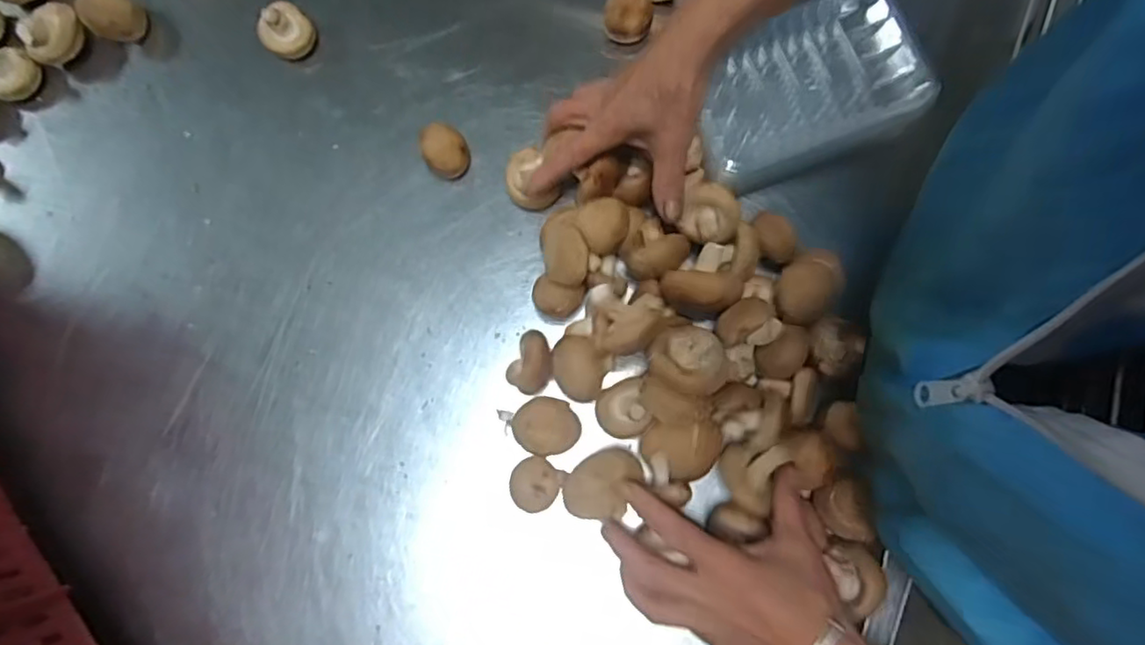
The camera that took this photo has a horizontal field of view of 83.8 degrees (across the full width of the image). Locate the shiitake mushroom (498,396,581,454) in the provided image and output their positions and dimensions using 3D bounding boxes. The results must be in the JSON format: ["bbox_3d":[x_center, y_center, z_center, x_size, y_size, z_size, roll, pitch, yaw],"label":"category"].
[{"bbox_3d":[-0.023,0.078,0.486,0.048,0.032,0.049,0,80,1],"label":"shiitake mushroom"}]

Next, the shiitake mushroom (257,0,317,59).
[{"bbox_3d":[-0.241,-0.245,0.540,0.043,0.035,0.033,-38,81,-5],"label":"shiitake mushroom"}]

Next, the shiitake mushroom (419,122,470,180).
[{"bbox_3d":[-0.103,-0.136,0.517,0.036,0.040,0.036,0,80,1],"label":"shiitake mushroom"}]

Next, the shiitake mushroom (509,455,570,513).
[{"bbox_3d":[-0.029,0.121,0.482,0.037,0.026,0.039,0,80,1],"label":"shiitake mushroom"}]

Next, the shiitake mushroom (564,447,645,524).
[{"bbox_3d":[0.021,0.113,0.454,0.043,0.047,0.055,33,80,5],"label":"shiitake mushroom"}]

